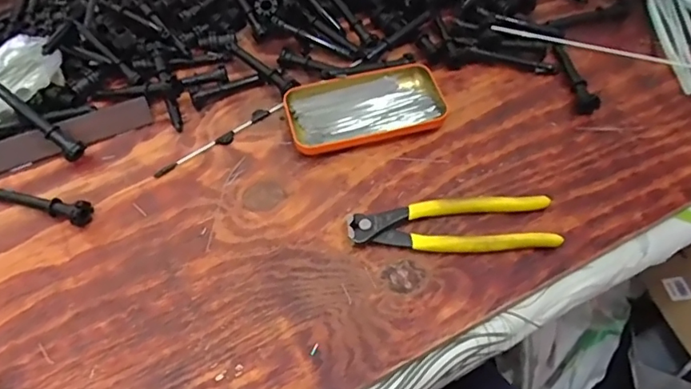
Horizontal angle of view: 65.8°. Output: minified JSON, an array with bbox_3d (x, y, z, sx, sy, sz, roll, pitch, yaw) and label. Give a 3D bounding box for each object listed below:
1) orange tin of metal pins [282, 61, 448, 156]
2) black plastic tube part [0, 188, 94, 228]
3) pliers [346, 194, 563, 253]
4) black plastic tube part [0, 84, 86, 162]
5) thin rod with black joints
[{"bbox_3d":[0.018,-0.079,0.493,0.143,0.021,0.078,-14,57,-9],"label":"orange tin of metal pins"},{"bbox_3d":[-0.255,0.005,0.446,0.096,0.021,0.018,17,58,12],"label":"black plastic tube part"},{"bbox_3d":[0.084,0.026,0.425,0.162,0.017,0.044,-3,56,-1],"label":"pliers"},{"bbox_3d":[-0.272,-0.066,0.471,0.095,0.014,0.018,40,62,-2],"label":"black plastic tube part"},{"bbox_3d":[-0.113,-0.051,0.489,0.132,0.006,0.015,-34,62,-20],"label":"thin rod with black joints"}]

